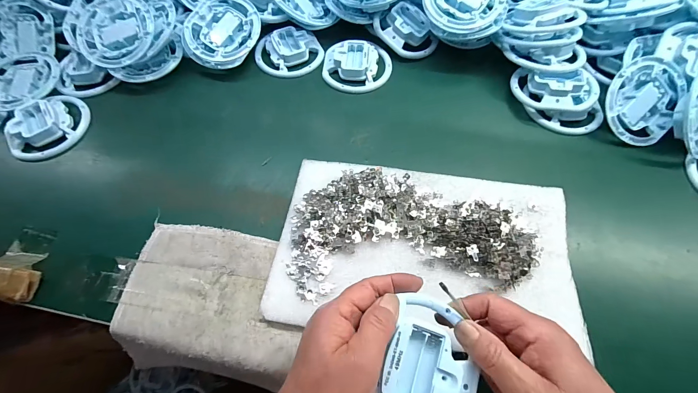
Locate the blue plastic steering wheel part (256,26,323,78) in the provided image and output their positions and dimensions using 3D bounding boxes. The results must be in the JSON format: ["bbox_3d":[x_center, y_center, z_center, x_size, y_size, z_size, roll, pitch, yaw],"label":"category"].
[{"bbox_3d":[-0.090,-0.220,0.468,0.099,0.016,0.085,-13,65,-5],"label":"blue plastic steering wheel part"}]

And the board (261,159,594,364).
[{"bbox_3d":[0.082,0.048,0.329,0.303,0.022,0.176,7,64,2],"label":"board"}]

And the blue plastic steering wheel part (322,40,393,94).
[{"bbox_3d":[0.013,-0.191,0.454,0.098,0.015,0.088,-1,64,1],"label":"blue plastic steering wheel part"}]

